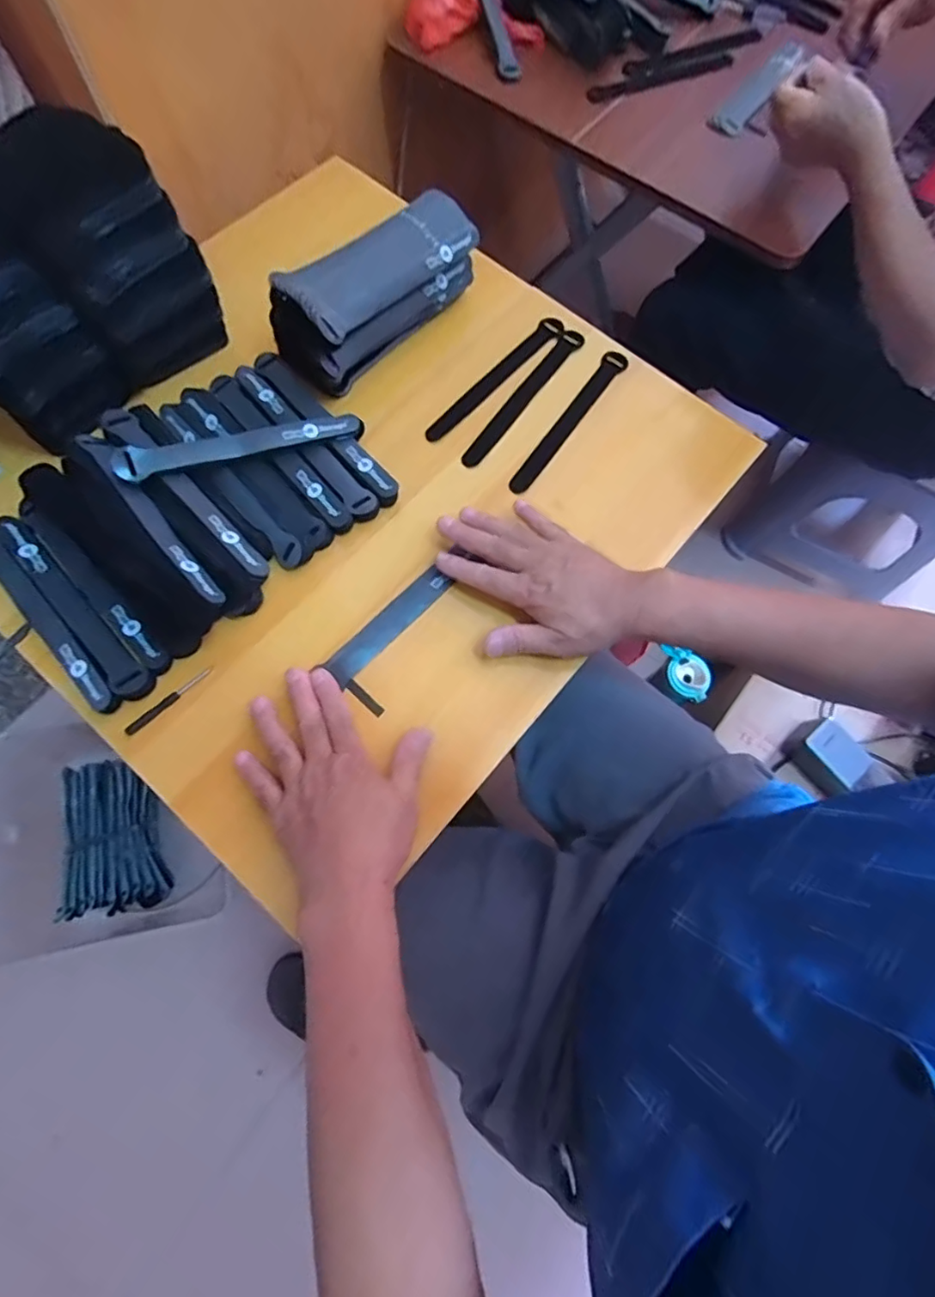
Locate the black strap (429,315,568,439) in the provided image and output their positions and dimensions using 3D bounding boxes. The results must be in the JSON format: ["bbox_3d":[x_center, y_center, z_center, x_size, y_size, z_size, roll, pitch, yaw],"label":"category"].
[{"bbox_3d":[0.030,-0.270,0.557,0.024,0.005,0.194,40,75,10],"label":"black strap"}]

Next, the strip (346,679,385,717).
[{"bbox_3d":[-0.084,0.040,0.455,0.037,0.005,0.009,42,75,10],"label":"strip"}]

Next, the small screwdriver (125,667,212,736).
[{"bbox_3d":[-0.236,0.041,0.442,0.076,0.004,0.008,-42,79,-14],"label":"small screwdriver"}]

